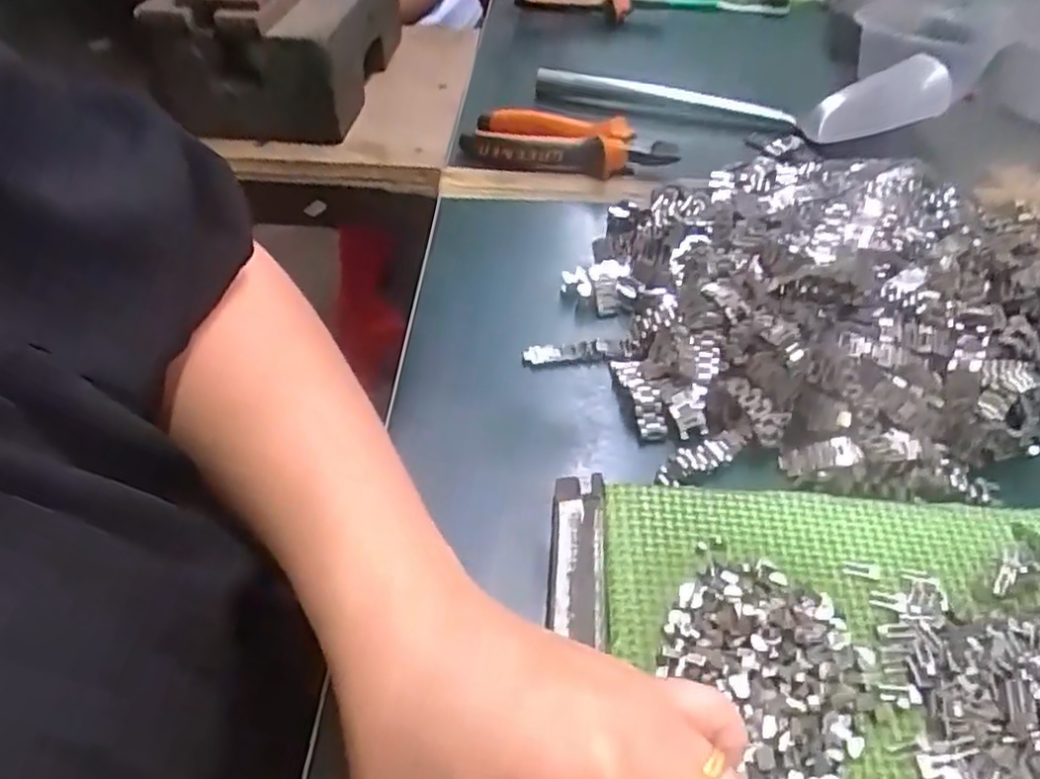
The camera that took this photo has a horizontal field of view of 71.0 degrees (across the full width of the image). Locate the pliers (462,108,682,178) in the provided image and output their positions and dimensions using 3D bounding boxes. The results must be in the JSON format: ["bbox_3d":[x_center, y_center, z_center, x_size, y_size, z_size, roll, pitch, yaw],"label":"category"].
[{"bbox_3d":[0.033,-0.172,0.507,0.144,0.027,0.050,7,46,8],"label":"pliers"}]

